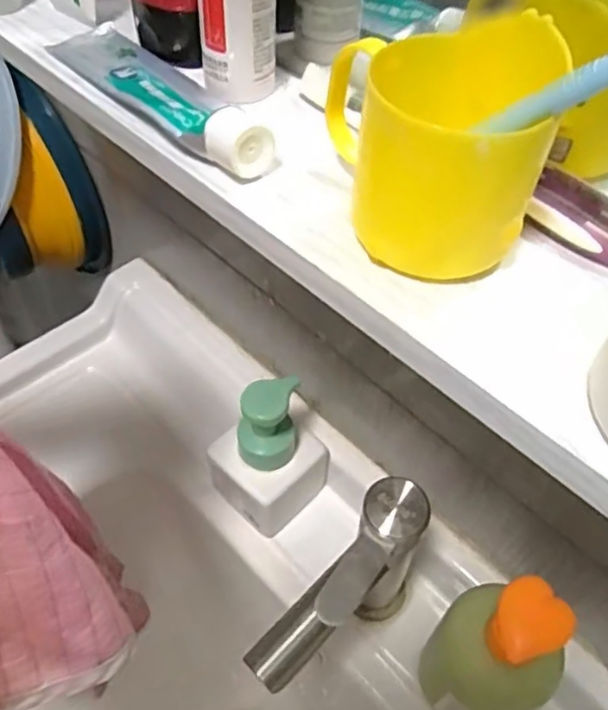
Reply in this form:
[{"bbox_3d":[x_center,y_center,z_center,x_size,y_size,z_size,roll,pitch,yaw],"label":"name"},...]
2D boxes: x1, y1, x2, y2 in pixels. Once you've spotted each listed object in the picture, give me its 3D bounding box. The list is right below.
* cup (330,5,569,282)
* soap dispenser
[{"bbox_3d":[0.050,-0.083,0.248,0.080,0.070,0.076,6,51,2],"label":"cup"},{"bbox_3d":[-0.032,0.077,0.524,0.080,0.142,0.074,-37,62,-28],"label":"soap dispenser"}]

